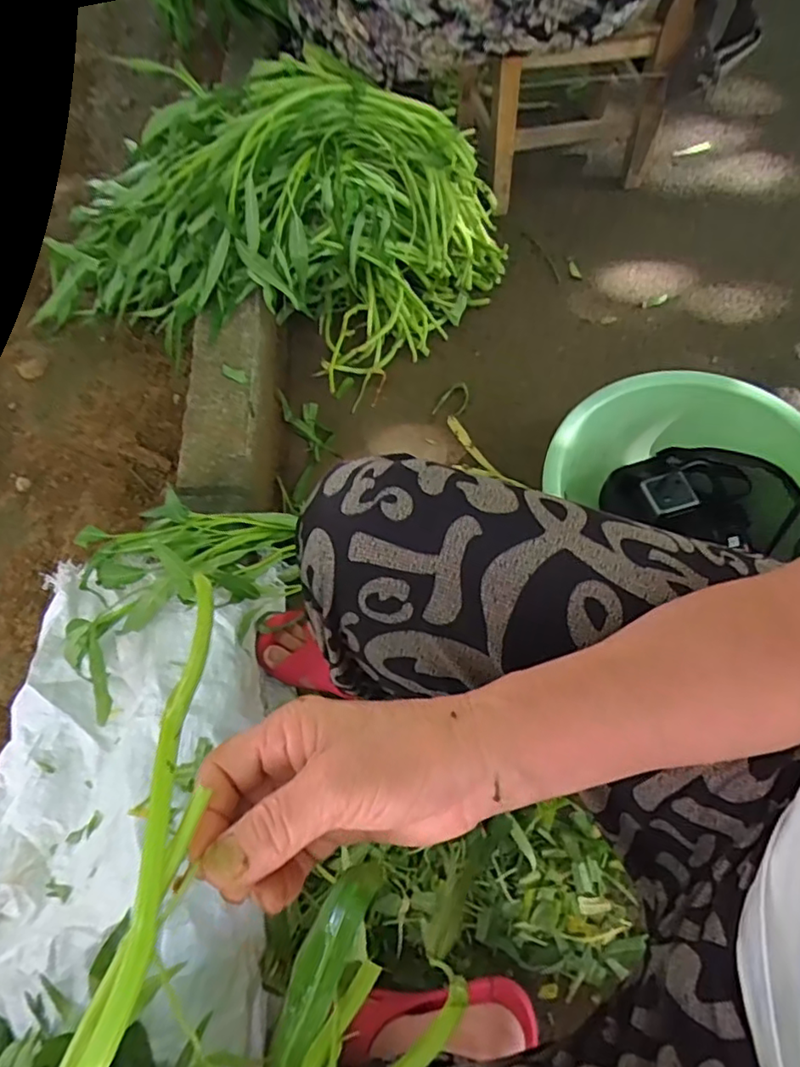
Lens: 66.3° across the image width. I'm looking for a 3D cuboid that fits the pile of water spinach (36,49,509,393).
[{"bbox_3d":[-0.222,-0.488,0.986,0.734,0.349,0.366,5,63,6],"label":"pile of water spinach"}]

